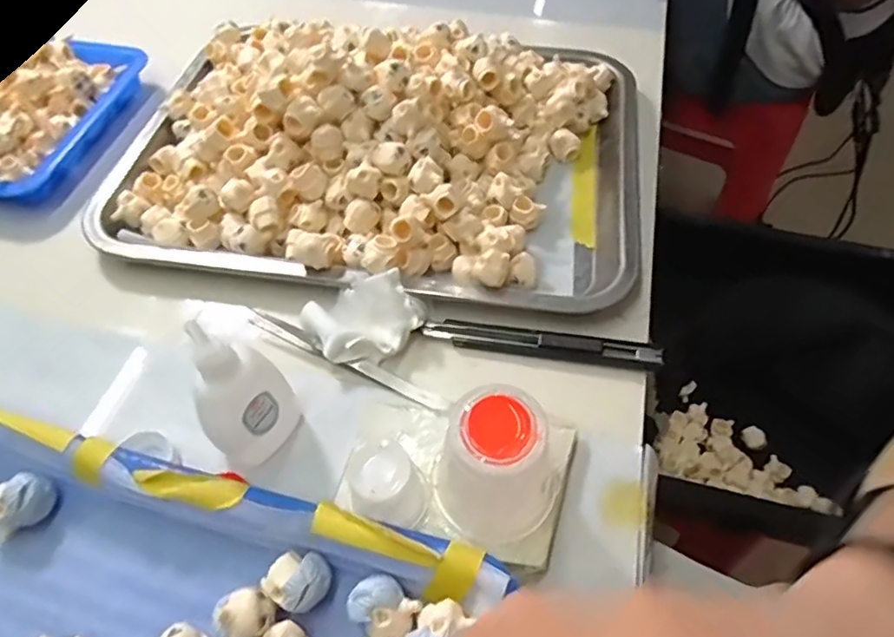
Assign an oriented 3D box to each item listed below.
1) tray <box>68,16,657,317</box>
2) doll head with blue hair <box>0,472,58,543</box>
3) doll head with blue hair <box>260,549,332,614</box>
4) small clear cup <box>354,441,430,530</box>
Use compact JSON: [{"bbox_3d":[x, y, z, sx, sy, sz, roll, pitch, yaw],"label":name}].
[{"bbox_3d":[-0.046,-0.131,0.389,0.349,0.074,0.241,9,56,6],"label":"tray"},{"bbox_3d":[-0.198,0.087,0.267,0.023,0.021,0.021,-21,58,-13],"label":"doll head with blue hair"},{"bbox_3d":[-0.063,0.112,0.245,0.024,0.021,0.024,0,56,0],"label":"doll head with blue hair"},{"bbox_3d":[-0.025,0.075,0.257,0.031,0.039,0.025,-11,56,-7],"label":"small clear cup"}]

